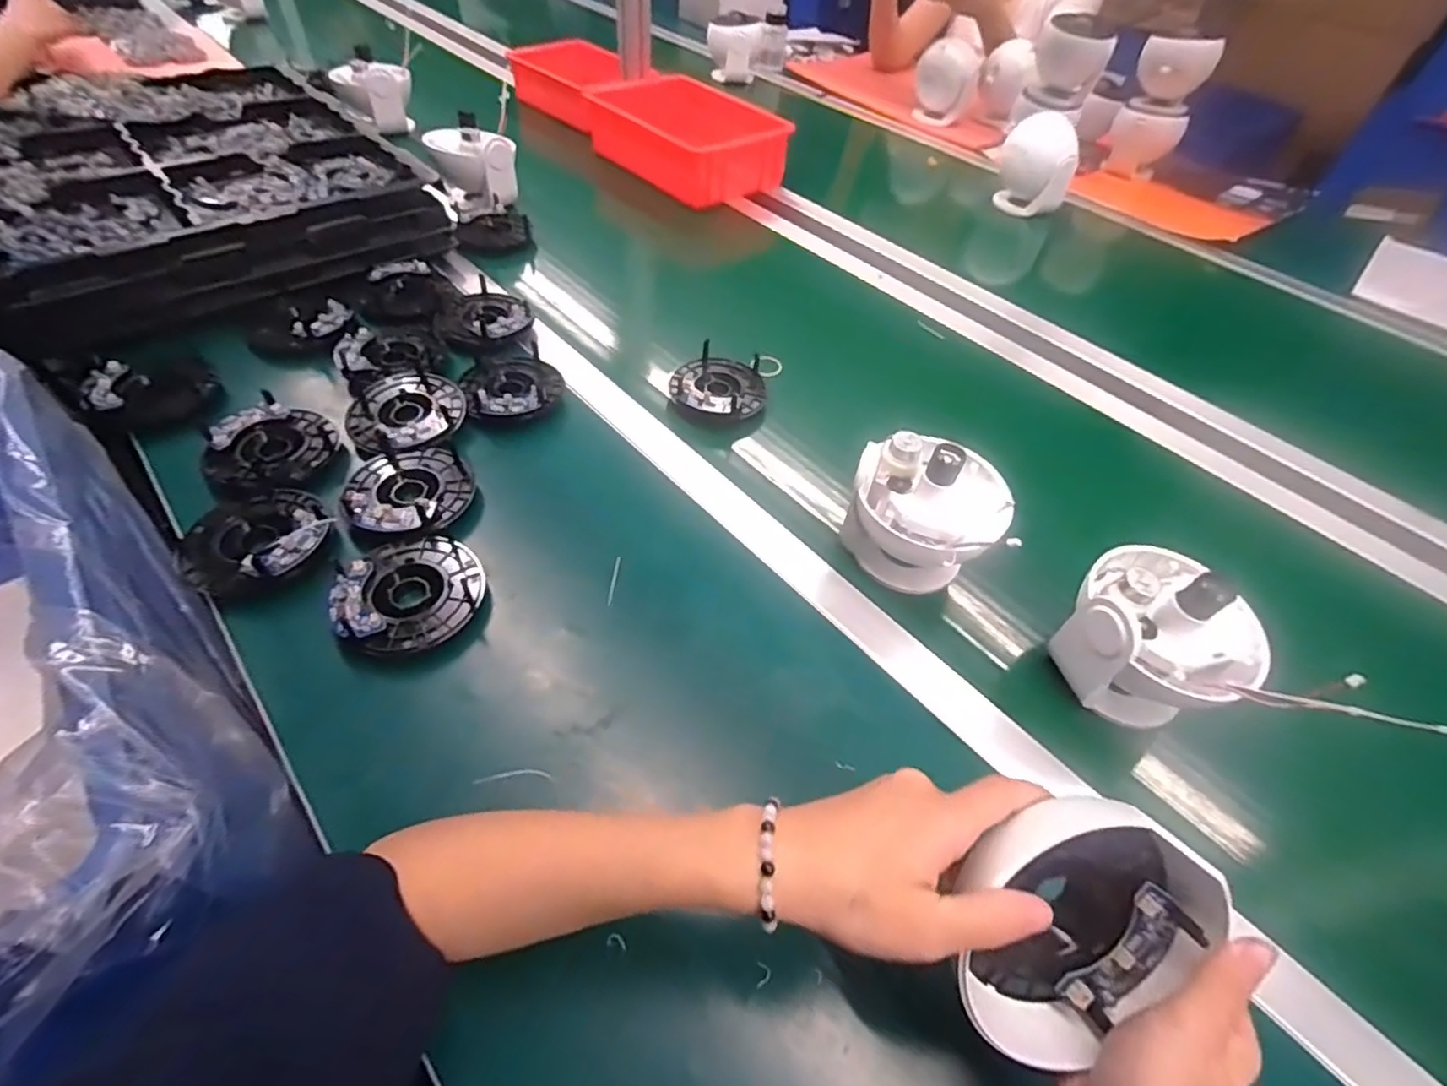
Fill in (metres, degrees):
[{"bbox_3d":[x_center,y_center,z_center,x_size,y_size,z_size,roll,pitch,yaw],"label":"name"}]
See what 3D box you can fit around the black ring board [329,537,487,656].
[{"bbox_3d":[-0.231,0.036,0.472,0.097,0.027,0.098,-7,52,-12],"label":"black ring board"}]

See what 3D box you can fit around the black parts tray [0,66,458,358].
[{"bbox_3d":[-0.671,-0.416,0.754,0.493,0.097,0.512,-34,61,-31],"label":"black parts tray"}]

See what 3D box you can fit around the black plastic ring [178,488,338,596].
[{"bbox_3d":[-0.358,-0.005,0.485,0.097,0.020,0.097,3,50,-3],"label":"black plastic ring"}]

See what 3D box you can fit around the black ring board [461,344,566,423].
[{"bbox_3d":[-0.210,-0.158,0.631,0.094,0.025,0.092,-26,58,-25],"label":"black ring board"}]

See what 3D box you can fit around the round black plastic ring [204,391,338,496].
[{"bbox_3d":[-0.391,-0.084,0.548,0.093,0.021,0.113,9,50,1],"label":"round black plastic ring"}]

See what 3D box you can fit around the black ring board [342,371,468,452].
[{"bbox_3d":[-0.297,-0.127,0.594,0.100,0.013,0.112,-10,52,-13],"label":"black ring board"}]

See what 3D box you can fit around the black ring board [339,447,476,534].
[{"bbox_3d":[-0.263,-0.044,0.534,0.097,0.022,0.096,-9,52,-13],"label":"black ring board"}]

